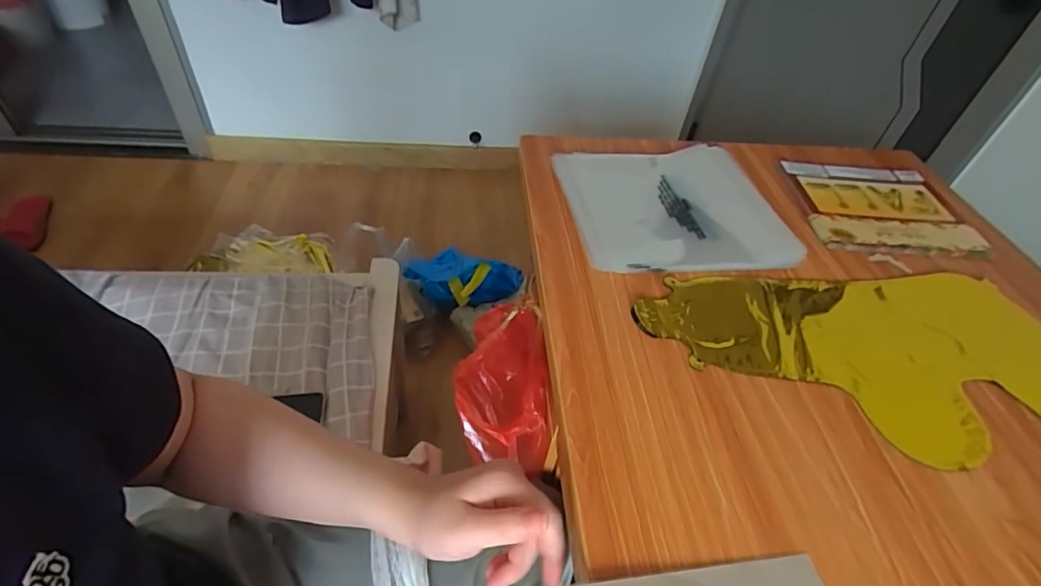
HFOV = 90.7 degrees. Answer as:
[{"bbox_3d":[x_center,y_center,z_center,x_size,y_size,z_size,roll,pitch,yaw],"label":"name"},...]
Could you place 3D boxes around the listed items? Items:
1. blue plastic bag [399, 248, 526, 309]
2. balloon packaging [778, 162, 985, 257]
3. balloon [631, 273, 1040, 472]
[{"bbox_3d":[-0.144,-0.042,1.324,0.267,0.127,0.134,5,44,20],"label":"blue plastic bag"},{"bbox_3d":[0.417,-0.103,0.605,0.182,0.008,0.160,3,46,-3],"label":"balloon packaging"},{"bbox_3d":[0.304,0.051,0.437,0.391,0.016,0.189,3,46,-4],"label":"balloon"}]

